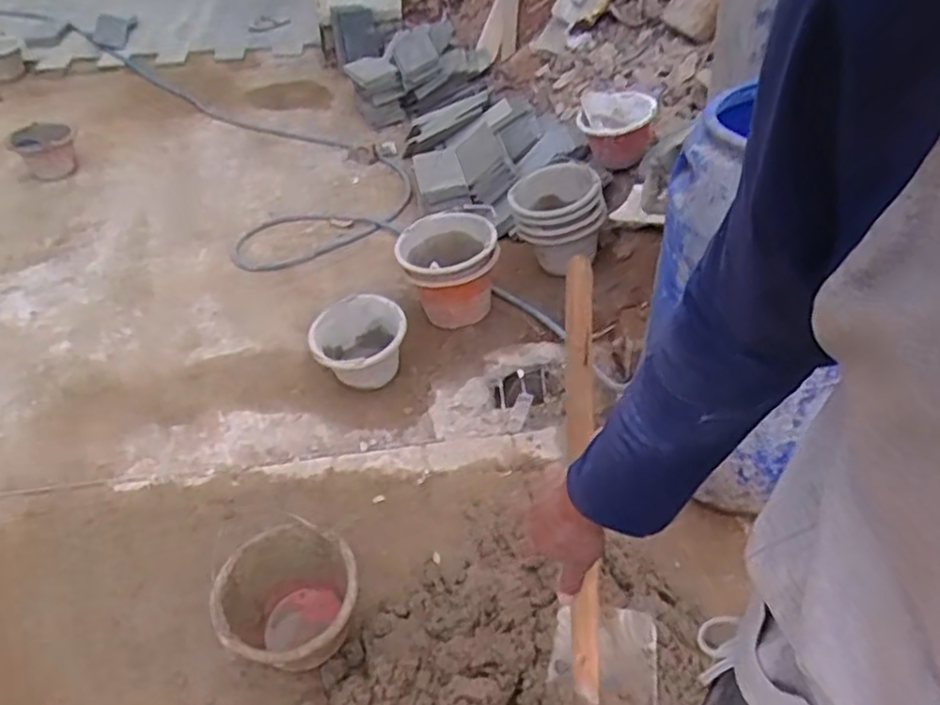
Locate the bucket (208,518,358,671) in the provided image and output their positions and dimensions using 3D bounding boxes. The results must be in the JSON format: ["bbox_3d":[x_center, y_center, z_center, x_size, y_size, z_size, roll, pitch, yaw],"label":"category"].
[{"bbox_3d":[-0.315,0.459,1.252,0.241,0.171,0.248,0,43,0],"label":"bucket"}]

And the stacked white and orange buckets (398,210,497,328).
[{"bbox_3d":[-0.053,-0.235,1.982,0.260,0.290,0.284,-3,41,3],"label":"stacked white and orange buckets"}]

